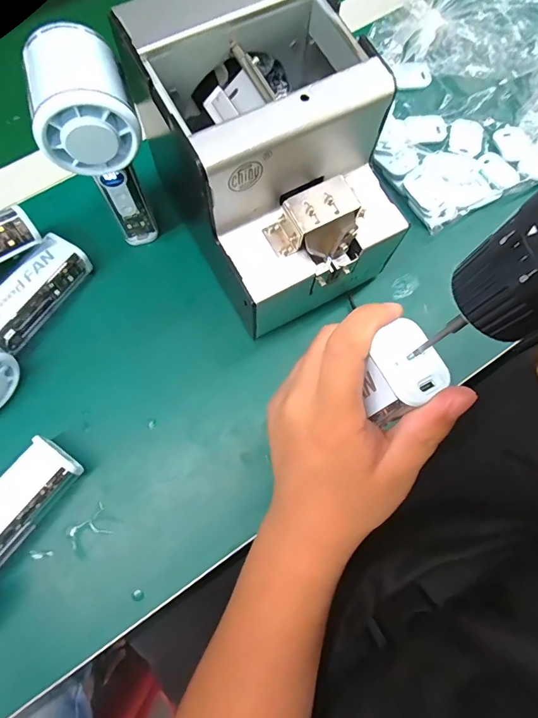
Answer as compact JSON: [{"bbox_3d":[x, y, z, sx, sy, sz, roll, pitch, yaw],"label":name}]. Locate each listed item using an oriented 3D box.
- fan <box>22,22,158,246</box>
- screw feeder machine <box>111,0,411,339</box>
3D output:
[{"bbox_3d":[-0.113,-0.140,0.293,0.056,0.150,0.063,-18,75,-7],"label":"fan"},{"bbox_3d":[0.006,-0.135,0.289,0.128,0.135,0.166,-28,77,-9],"label":"screw feeder machine"}]

